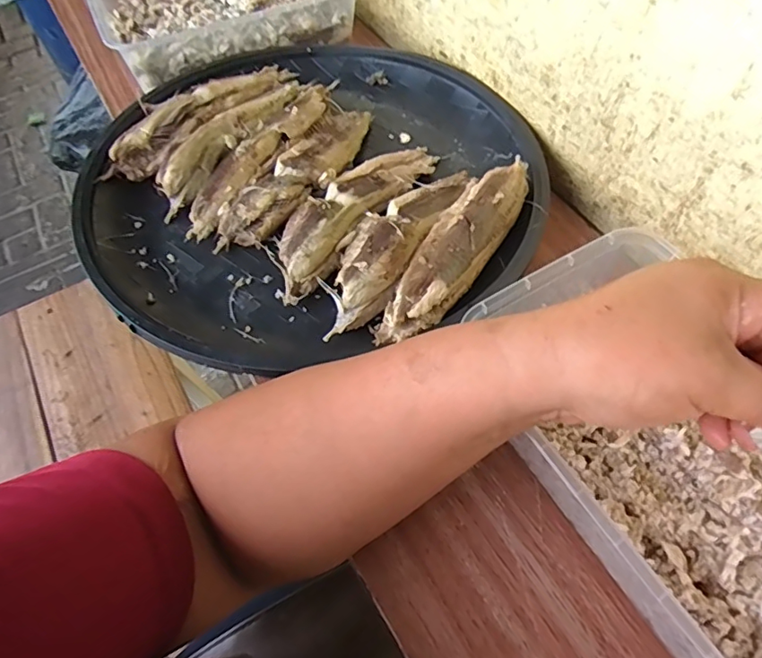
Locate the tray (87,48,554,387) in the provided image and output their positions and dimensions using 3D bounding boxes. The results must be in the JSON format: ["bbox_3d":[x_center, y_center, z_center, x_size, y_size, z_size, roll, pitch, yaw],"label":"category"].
[{"bbox_3d":[-0.057,-0.136,0.448,0.359,0.044,0.364,-19,60,-11],"label":"tray"}]

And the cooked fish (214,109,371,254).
[{"bbox_3d":[-0.064,-0.135,0.443,0.051,0.022,0.187,25,62,16],"label":"cooked fish"}]

